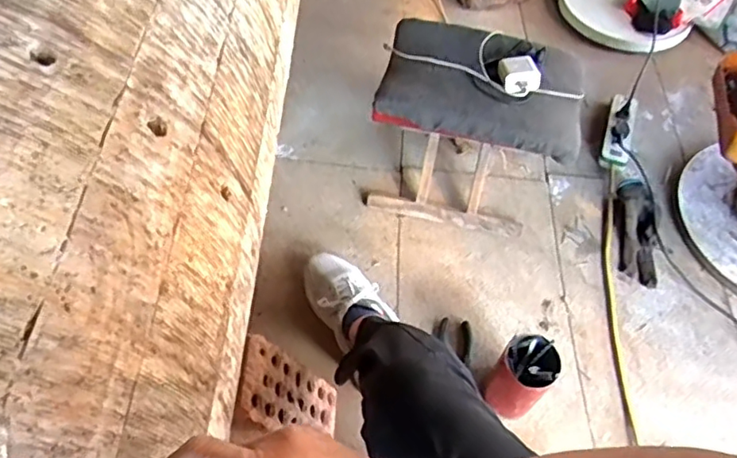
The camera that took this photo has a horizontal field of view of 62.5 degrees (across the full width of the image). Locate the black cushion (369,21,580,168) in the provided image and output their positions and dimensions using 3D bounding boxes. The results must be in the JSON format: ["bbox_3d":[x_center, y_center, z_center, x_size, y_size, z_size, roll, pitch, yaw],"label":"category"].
[{"bbox_3d":[0.192,-0.238,1.003,0.334,0.062,0.224,12,54,7],"label":"black cushion"}]

